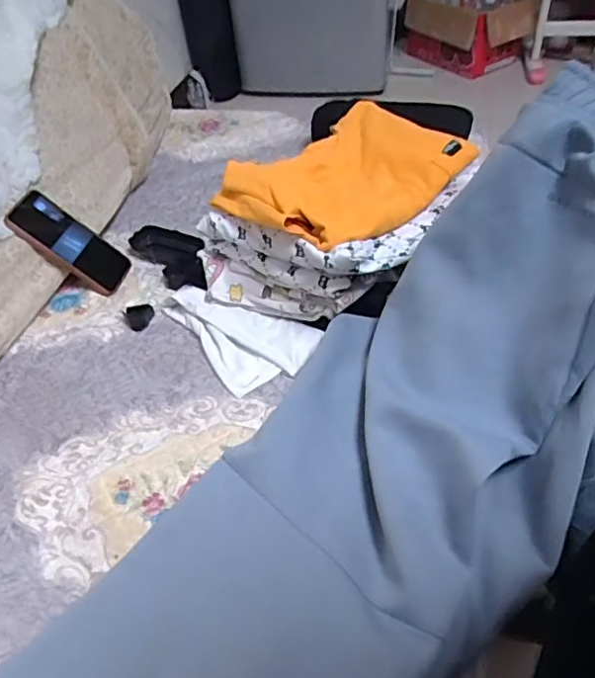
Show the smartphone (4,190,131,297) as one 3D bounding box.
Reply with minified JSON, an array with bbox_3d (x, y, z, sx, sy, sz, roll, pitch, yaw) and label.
[{"bbox_3d":[-0.302,-0.126,0.761,0.020,0.158,0.076,-32,30,38],"label":"smartphone"}]

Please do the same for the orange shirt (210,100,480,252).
[{"bbox_3d":[0.055,-0.192,0.683,0.189,0.057,0.266,32,56,31],"label":"orange shirt"}]

